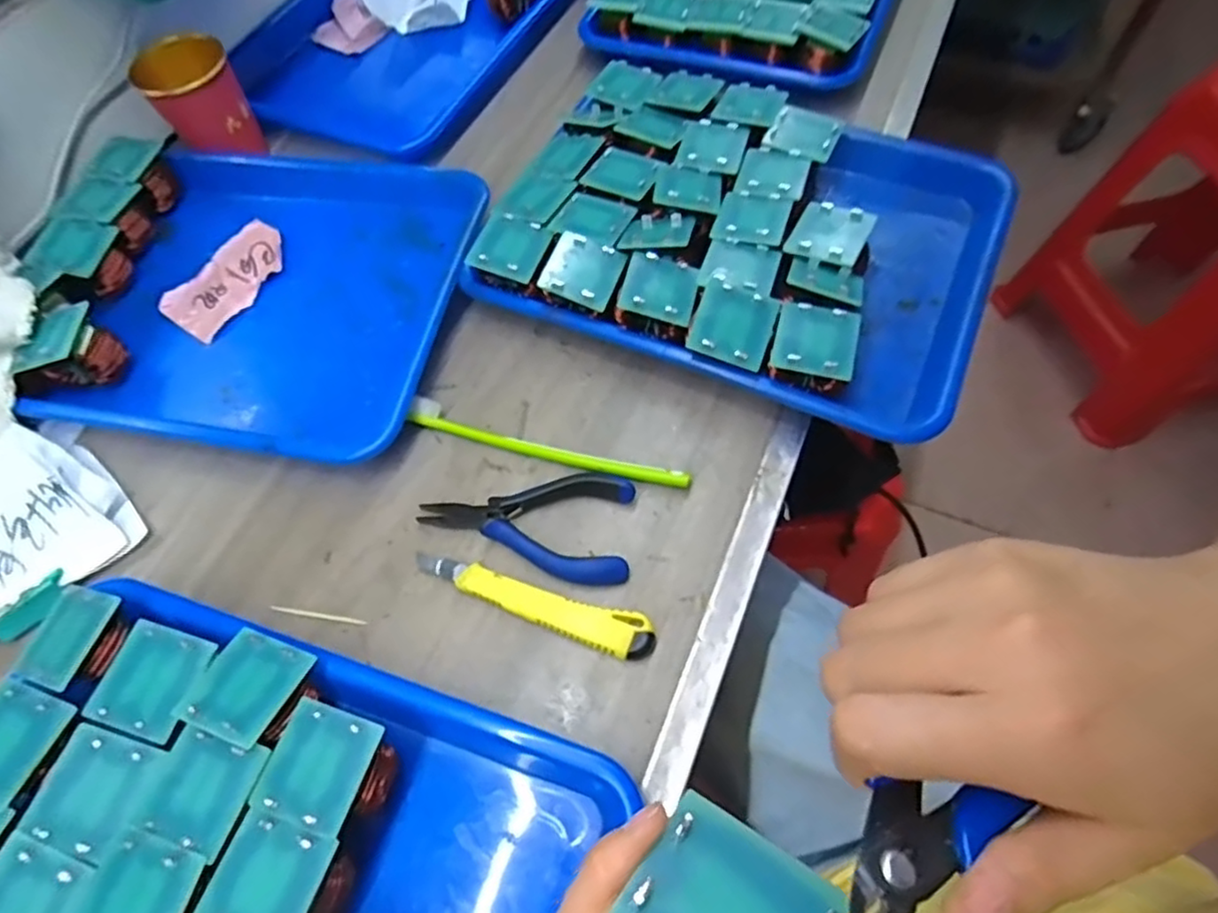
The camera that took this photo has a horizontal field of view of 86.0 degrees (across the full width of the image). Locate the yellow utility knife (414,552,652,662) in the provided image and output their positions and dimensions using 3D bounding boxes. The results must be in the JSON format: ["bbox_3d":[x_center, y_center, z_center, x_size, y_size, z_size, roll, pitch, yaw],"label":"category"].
[{"bbox_3d":[-0.044,0.080,0.357,0.140,0.013,0.023,15,64,12],"label":"yellow utility knife"}]

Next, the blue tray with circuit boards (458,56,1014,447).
[{"bbox_3d":[0.093,-0.160,0.447,0.317,0.053,0.259,23,66,15],"label":"blue tray with circuit boards"}]

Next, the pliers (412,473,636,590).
[{"bbox_3d":[-0.049,0.039,0.377,0.122,0.014,0.060,3,62,6],"label":"pliers"}]

